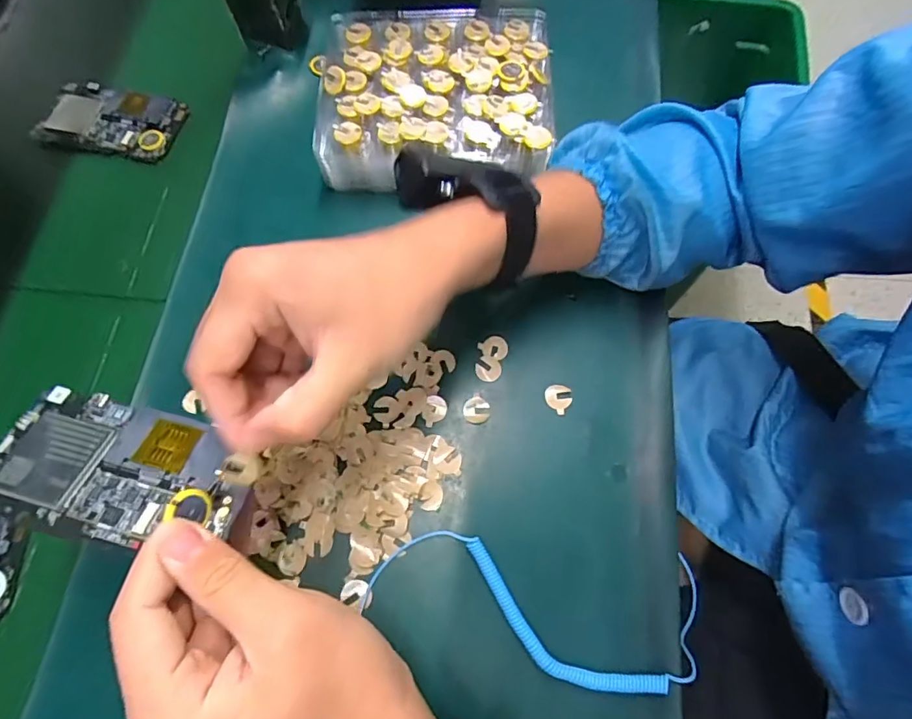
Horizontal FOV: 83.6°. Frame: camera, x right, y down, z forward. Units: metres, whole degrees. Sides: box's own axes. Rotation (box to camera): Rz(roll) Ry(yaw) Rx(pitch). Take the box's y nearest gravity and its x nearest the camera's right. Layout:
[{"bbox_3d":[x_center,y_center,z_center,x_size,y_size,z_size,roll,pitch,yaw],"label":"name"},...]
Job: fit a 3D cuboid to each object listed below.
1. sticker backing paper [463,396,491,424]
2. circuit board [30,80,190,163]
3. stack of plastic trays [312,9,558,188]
[{"bbox_3d":[0.014,0.033,0.336,0.017,0.004,0.017,10,69,4],"label":"sticker backing paper"},{"bbox_3d":[-0.298,-0.207,0.440,0.122,0.011,0.066,14,69,6],"label":"circuit board"},{"bbox_3d":[-0.017,-0.205,0.403,0.174,0.050,0.146,1,68,1],"label":"stack of plastic trays"}]

